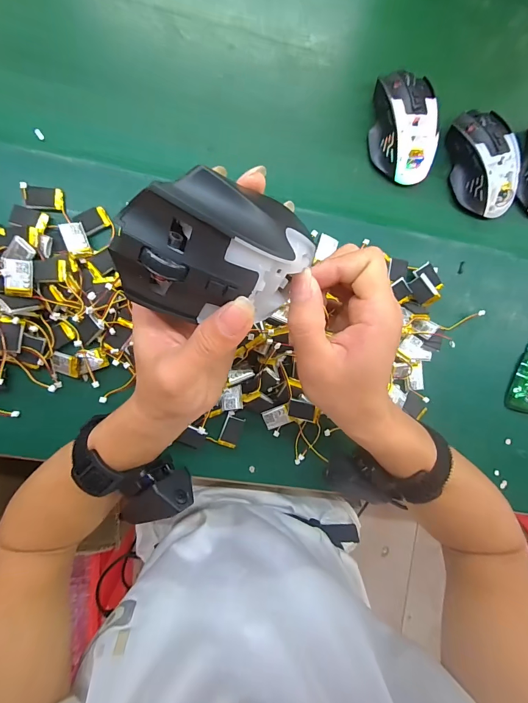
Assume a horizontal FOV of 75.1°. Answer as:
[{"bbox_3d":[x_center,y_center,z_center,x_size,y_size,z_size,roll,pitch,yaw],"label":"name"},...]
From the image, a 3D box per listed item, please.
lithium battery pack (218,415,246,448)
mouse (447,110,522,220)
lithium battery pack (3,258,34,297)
[{"bbox_3d":[-0.033,0.083,0.355,0.019,0.004,0.031,22,87,-7],"label":"lithium battery pack"},{"bbox_3d":[0.245,-0.210,0.381,0.063,0.033,0.114,-15,92,-7],"label":"mouse"},{"bbox_3d":[-0.217,-0.065,0.305,0.021,0.004,0.032,0,99,-43],"label":"lithium battery pack"}]

